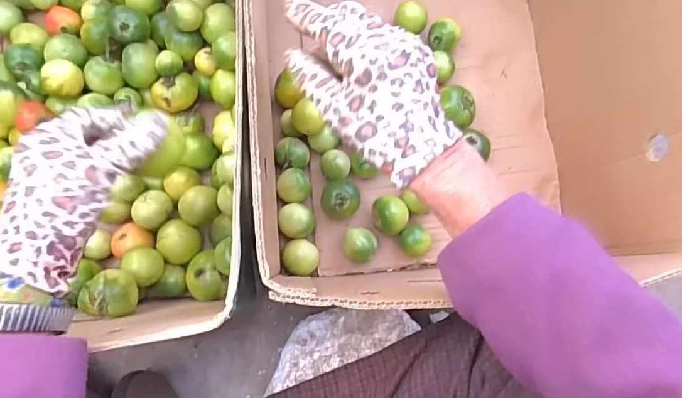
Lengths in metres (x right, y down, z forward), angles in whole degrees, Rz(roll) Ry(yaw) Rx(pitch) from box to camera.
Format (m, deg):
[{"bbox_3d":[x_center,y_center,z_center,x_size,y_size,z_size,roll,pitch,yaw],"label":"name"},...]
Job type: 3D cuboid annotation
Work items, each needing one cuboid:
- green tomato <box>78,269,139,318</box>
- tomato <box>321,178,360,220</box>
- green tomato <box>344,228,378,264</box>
[{"bbox_3d":[-0.208,0.085,0.417,0.043,0.040,0.041,1,82,-4],"label":"green tomato"},{"bbox_3d":[-0.001,0.001,0.503,0.041,0.037,0.043,1,82,-4],"label":"tomato"},{"bbox_3d":[0.020,0.052,0.501,0.034,0.032,0.036,1,82,-4],"label":"green tomato"}]

